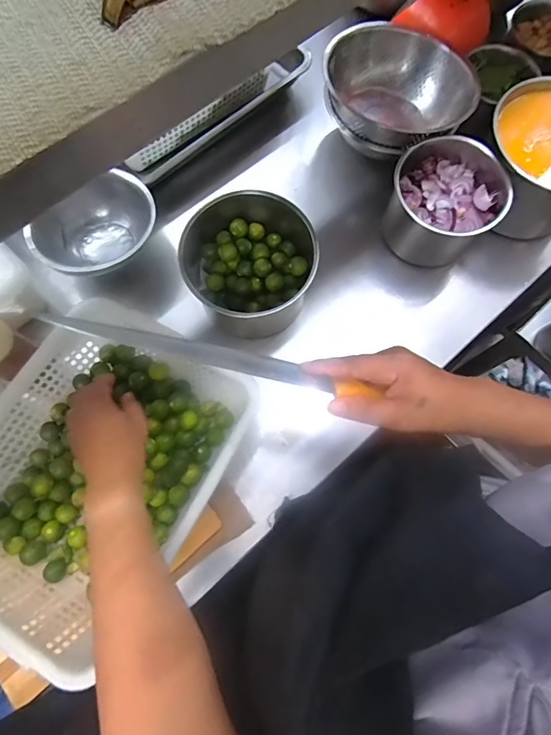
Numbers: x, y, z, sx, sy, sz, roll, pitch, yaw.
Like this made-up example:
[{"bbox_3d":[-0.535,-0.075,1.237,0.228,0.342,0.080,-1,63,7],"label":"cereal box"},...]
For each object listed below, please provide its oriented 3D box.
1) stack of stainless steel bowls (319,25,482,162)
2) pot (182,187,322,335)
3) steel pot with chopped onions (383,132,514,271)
[{"bbox_3d":[0.187,-0.418,0.652,0.214,0.096,0.193,33,77,8],"label":"stack of stainless steel bowls"},{"bbox_3d":[-0.038,-0.153,0.593,0.191,0.116,0.164,31,76,8],"label":"pot"},{"bbox_3d":[0.241,-0.238,0.621,0.152,0.106,0.154,0,74,-1],"label":"steel pot with chopped onions"}]

